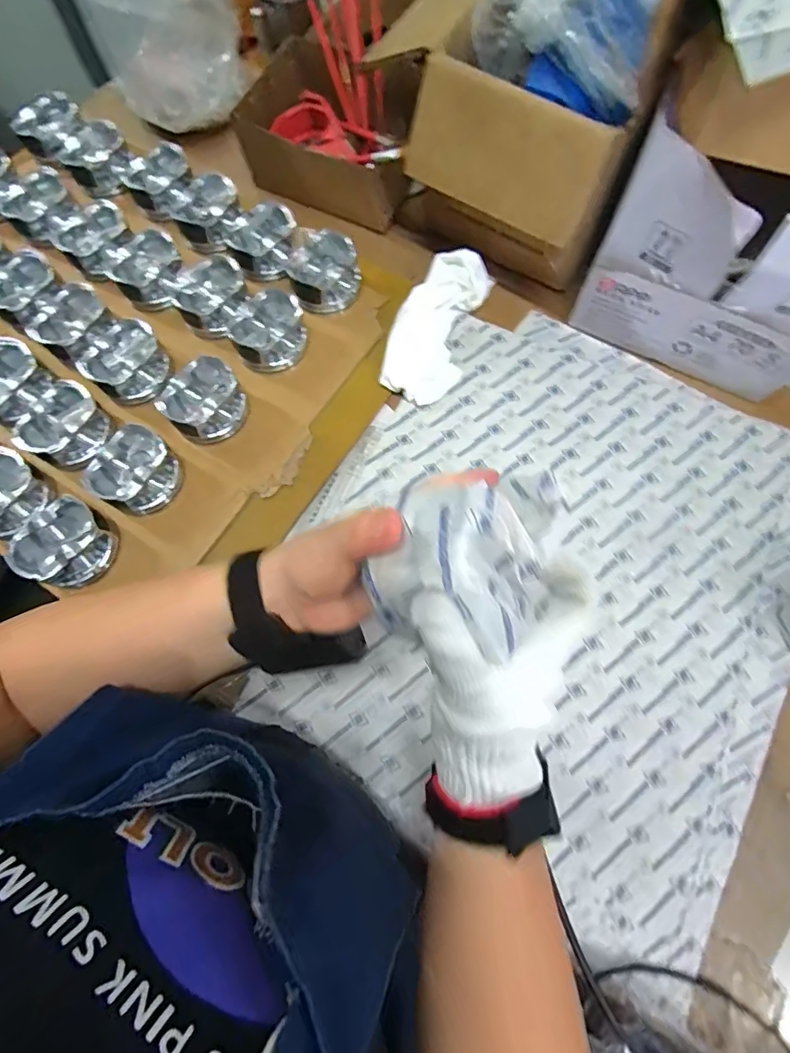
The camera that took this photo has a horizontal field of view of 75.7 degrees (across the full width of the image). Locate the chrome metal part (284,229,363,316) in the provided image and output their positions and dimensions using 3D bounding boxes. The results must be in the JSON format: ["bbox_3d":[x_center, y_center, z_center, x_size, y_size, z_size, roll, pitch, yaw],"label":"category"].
[{"bbox_3d":[-0.082,-0.292,0.592,0.077,0.053,0.081,0,71,1],"label":"chrome metal part"}]

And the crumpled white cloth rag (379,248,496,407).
[{"bbox_3d":[0.046,-0.228,0.571,0.083,0.040,0.189,18,72,7],"label":"crumpled white cloth rag"}]

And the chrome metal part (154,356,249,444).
[{"bbox_3d":[-0.199,-0.128,0.537,0.078,0.048,0.071,0,71,1],"label":"chrome metal part"}]

